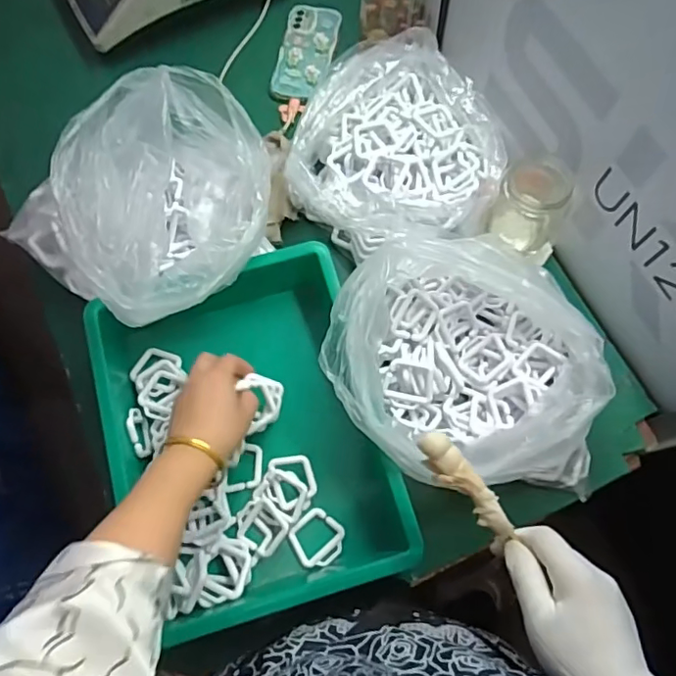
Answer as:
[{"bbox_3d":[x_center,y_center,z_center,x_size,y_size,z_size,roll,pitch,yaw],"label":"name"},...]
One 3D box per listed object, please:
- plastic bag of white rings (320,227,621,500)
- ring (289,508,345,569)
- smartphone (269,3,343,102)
[{"bbox_3d":[0.124,0.025,0.554,0.261,0.126,0.237,21,73,7],"label":"plastic bag of white rings"},{"bbox_3d":[-0.021,0.210,0.569,0.053,0.005,0.052,-43,76,-12],"label":"ring"},{"bbox_3d":[-0.046,-0.399,0.767,0.075,0.015,0.157,13,73,5],"label":"smartphone"}]

